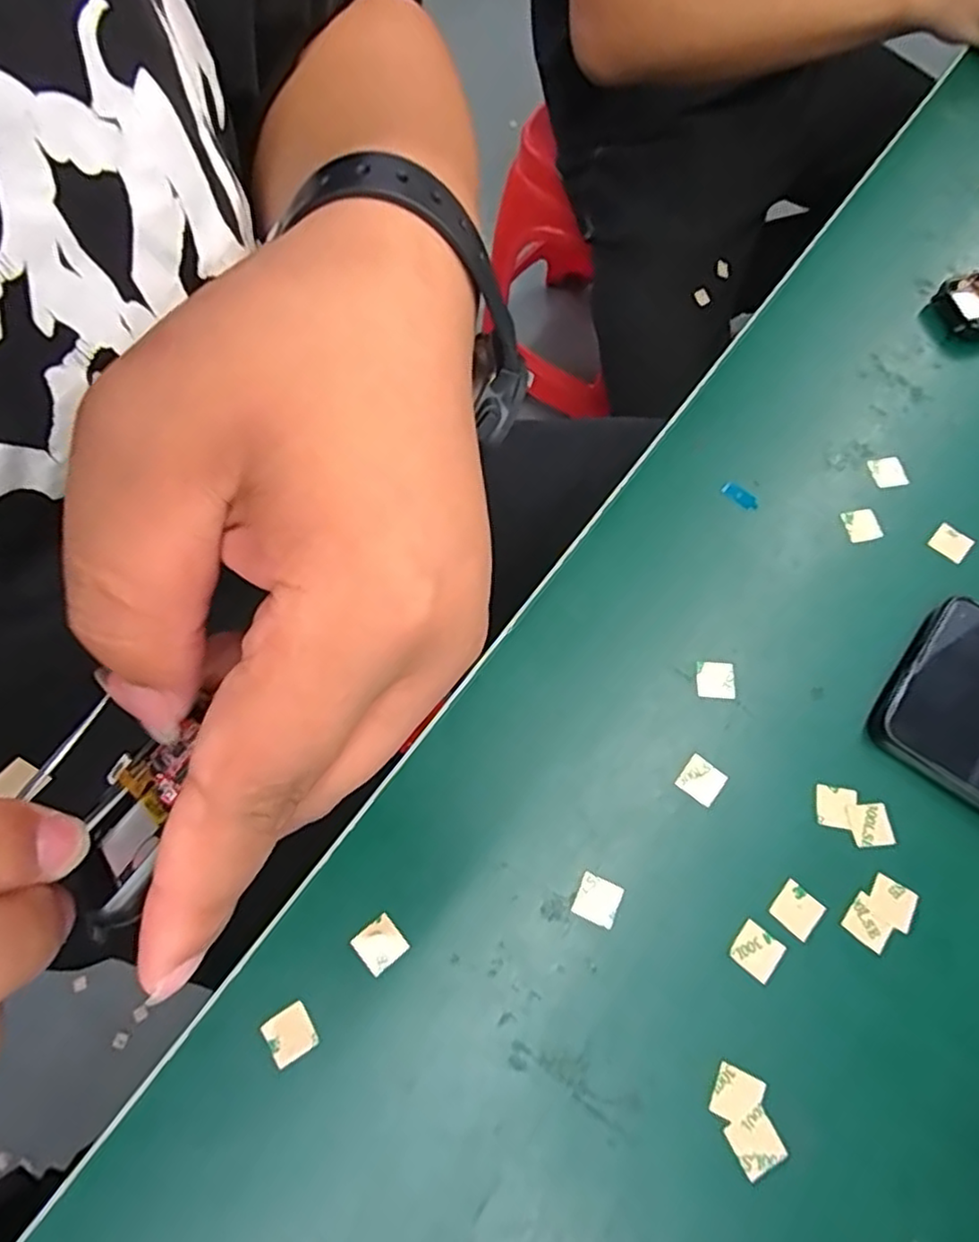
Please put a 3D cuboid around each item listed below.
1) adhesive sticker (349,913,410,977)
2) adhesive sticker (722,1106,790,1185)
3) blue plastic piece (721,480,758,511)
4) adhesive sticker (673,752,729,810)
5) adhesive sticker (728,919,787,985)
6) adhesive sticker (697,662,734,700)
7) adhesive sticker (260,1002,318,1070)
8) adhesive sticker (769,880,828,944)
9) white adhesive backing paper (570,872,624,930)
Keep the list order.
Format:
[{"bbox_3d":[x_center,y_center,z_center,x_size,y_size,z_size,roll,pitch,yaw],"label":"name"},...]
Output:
[{"bbox_3d":[-0.039,0.116,0.235,0.016,0.004,0.015,-40,73,-14],"label":"adhesive sticker"},{"bbox_3d":[0.087,0.171,0.215,0.015,0.004,0.016,-27,68,-11],"label":"adhesive sticker"},{"bbox_3d":[0.117,-0.059,0.307,0.018,0.004,0.007,39,73,15],"label":"blue plastic piece"},{"bbox_3d":[0.084,0.063,0.259,0.016,0.004,0.016,37,76,16],"label":"adhesive sticker"},{"bbox_3d":[0.096,0.119,0.236,0.016,0.004,0.016,39,75,15],"label":"adhesive sticker"},{"bbox_3d":[0.095,0.025,0.274,0.016,0.004,0.015,5,76,0],"label":"adhesive sticker"},{"bbox_3d":[-0.069,0.142,0.224,0.015,0.004,0.015,-31,71,-12],"label":"adhesive sticker"},{"bbox_3d":[0.113,0.106,0.242,0.016,0.004,0.016,39,75,14],"label":"adhesive sticker"},{"bbox_3d":[0.040,0.103,0.241,0.015,0.004,0.015,24,70,10],"label":"white adhesive backing paper"}]

